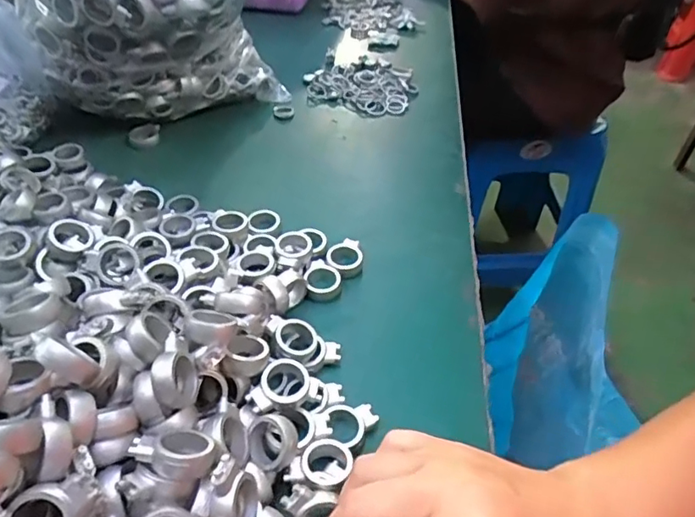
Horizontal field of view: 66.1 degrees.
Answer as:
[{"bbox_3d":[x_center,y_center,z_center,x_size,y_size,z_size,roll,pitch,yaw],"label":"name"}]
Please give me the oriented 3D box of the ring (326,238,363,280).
[{"bbox_3d":[-0.002,-0.001,0.387,0.025,0.010,0.031,1,45,-2],"label":"ring"}]

